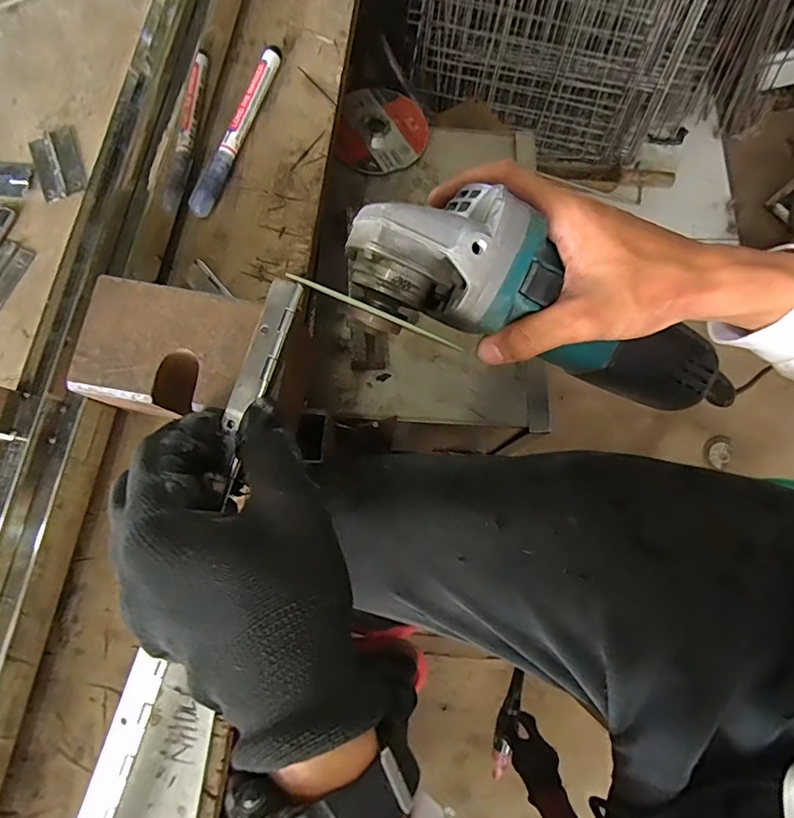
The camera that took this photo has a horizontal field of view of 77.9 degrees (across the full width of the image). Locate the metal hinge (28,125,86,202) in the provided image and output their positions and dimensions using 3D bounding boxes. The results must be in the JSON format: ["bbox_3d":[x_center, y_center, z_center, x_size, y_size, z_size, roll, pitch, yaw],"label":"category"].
[{"bbox_3d":[-0.237,-0.172,0.342,0.032,0.004,0.056,-19,79,-3],"label":"metal hinge"}]

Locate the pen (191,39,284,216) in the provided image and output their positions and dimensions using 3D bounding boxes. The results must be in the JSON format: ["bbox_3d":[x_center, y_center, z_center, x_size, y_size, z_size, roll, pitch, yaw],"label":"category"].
[{"bbox_3d":[-0.111,-0.194,0.343,0.016,0.013,0.137,19,79,5],"label":"pen"}]

